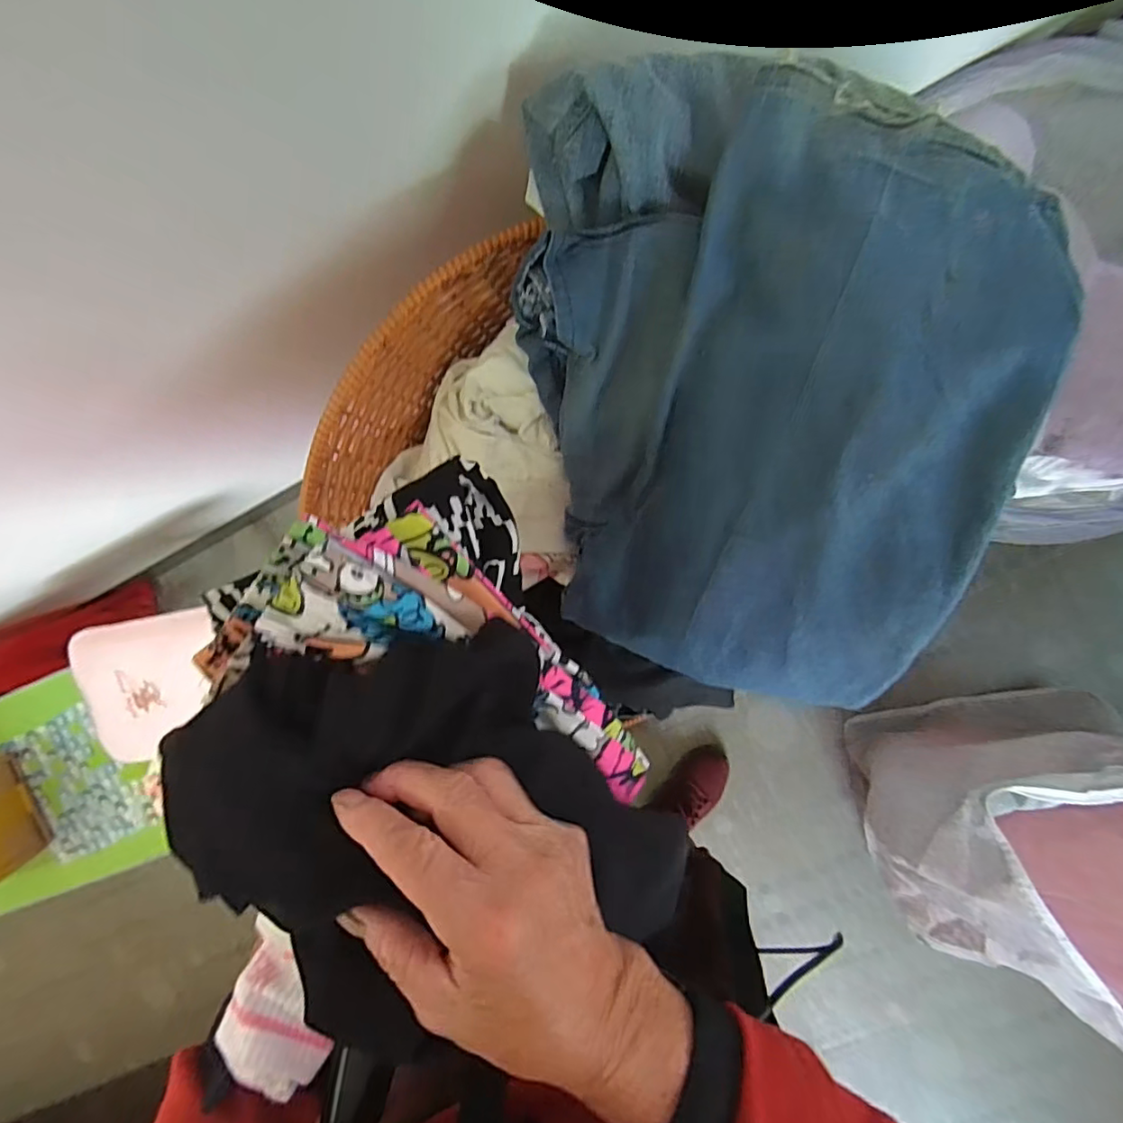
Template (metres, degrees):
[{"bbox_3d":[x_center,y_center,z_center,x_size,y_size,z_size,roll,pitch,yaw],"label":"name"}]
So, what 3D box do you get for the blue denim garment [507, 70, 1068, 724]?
[{"bbox_3d":[0.125,-0.100,0.360,0.284,0.120,0.388,-3,98,6],"label":"blue denim garment"}]

